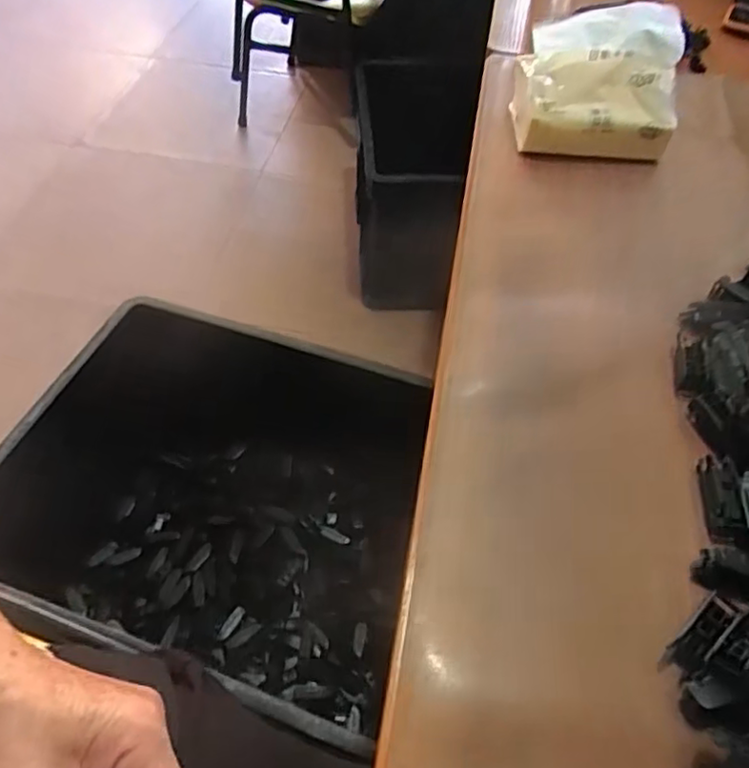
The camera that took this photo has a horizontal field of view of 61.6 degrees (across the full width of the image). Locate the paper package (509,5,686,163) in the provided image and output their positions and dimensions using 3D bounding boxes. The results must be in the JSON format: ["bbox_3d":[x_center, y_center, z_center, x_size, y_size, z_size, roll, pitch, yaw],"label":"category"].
[{"bbox_3d":[0.207,-0.281,0.589,0.146,0.078,0.125,9,52,5],"label":"paper package"}]

